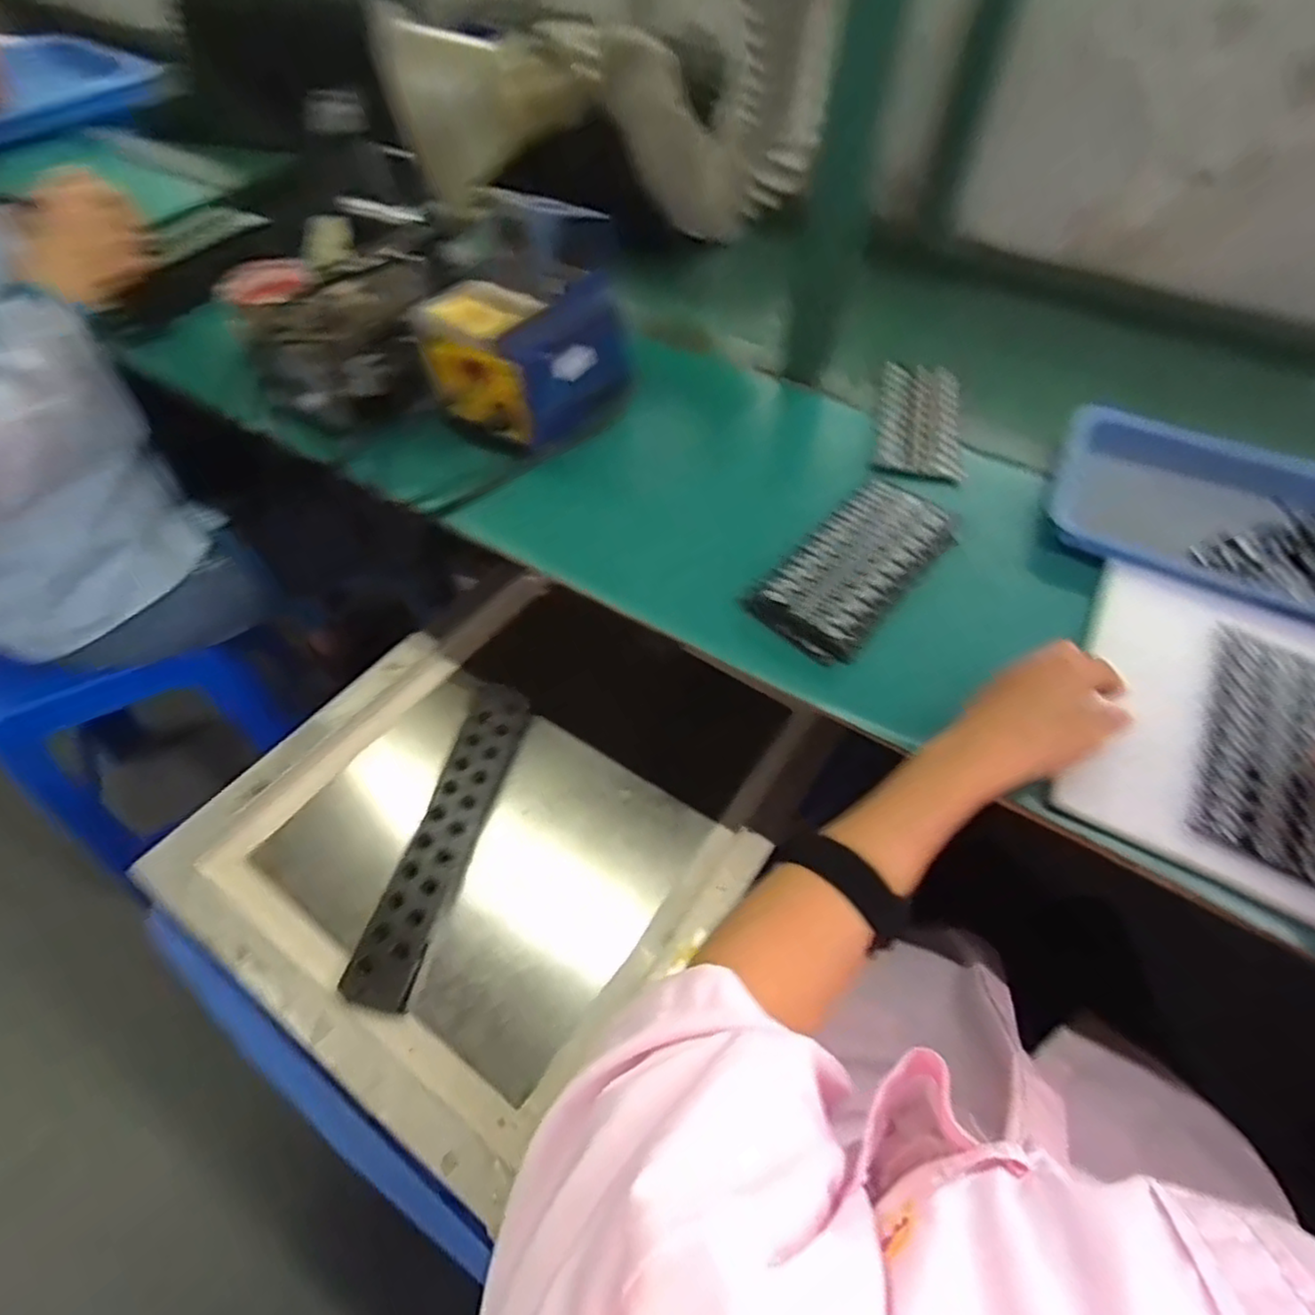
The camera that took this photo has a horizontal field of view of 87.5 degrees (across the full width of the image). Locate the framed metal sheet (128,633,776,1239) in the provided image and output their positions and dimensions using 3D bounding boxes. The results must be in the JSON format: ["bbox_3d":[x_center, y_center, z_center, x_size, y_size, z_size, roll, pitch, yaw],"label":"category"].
[{"bbox_3d":[-0.165,0.173,0.575,0.394,0.056,0.310,32,61,16],"label":"framed metal sheet"}]

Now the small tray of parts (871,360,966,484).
[{"bbox_3d":[0.234,-0.213,0.613,0.071,0.010,0.158,11,57,4],"label":"small tray of parts"}]

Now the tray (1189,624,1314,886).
[{"bbox_3d":[0.374,0.055,0.416,0.082,0.008,0.166,28,60,14],"label":"tray"}]

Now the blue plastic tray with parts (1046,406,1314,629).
[{"bbox_3d":[0.424,-0.109,0.527,0.218,0.039,0.187,22,59,10],"label":"blue plastic tray with parts"}]

